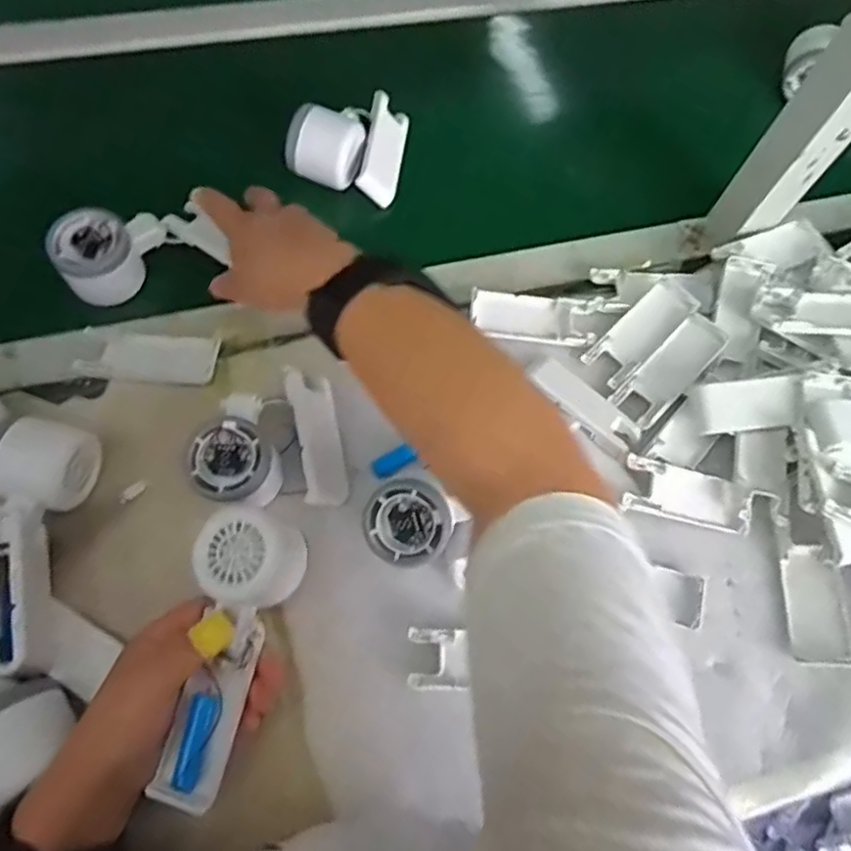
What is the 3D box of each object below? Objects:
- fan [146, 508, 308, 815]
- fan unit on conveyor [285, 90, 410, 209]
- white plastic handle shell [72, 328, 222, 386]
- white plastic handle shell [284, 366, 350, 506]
[{"bbox_3d":[-0.118,0.134,0.385,0.056,0.032,0.161,13,82,3],"label":"fan"},{"bbox_3d":[-0.067,-0.263,0.591,0.093,0.060,0.105,12,68,0],"label":"fan unit on conveyor"},{"bbox_3d":[-0.214,-0.054,0.505,0.102,0.013,0.042,2,72,-1],"label":"white plastic handle shell"},{"bbox_3d":[-0.080,0.008,0.486,0.031,0.033,0.098,-11,70,-9],"label":"white plastic handle shell"}]

